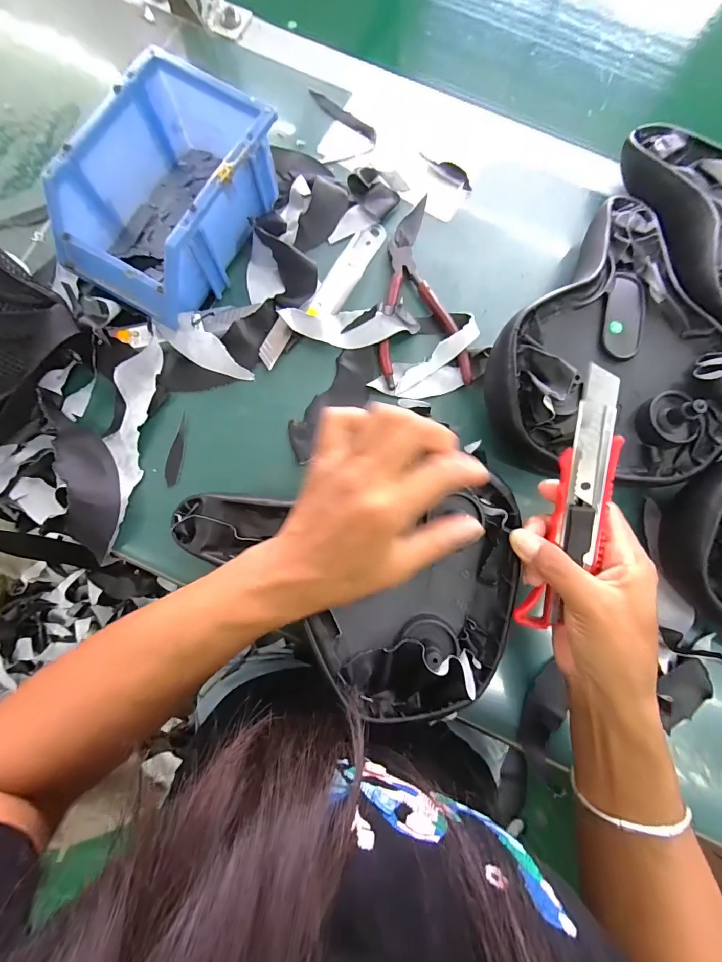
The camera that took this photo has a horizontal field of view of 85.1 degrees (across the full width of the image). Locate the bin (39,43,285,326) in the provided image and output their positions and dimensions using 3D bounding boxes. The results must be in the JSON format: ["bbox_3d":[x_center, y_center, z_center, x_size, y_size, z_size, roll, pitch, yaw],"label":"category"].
[{"bbox_3d":[-0.157,-0.232,0.327,0.120,0.075,0.181,33,82,4],"label":"bin"}]

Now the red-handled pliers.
[{"bbox_3d":[0.042,-0.171,0.350,0.076,0.021,0.187,-12,81,-3],"label":"red-handled pliers"}]

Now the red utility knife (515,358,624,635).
[{"bbox_3d":[0.135,0.018,0.245,0.032,0.014,0.166,8,103,1],"label":"red utility knife"}]

